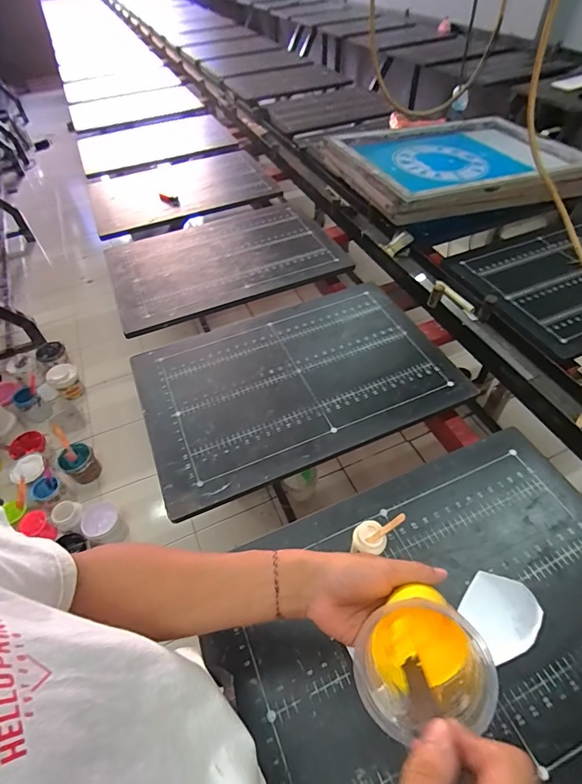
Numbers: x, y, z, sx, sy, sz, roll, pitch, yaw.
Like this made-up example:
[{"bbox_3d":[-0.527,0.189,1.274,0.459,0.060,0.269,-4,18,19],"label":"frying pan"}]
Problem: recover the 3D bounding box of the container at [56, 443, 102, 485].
[{"bbox_3d":[-0.824,0.284,1.592,0.142,0.145,0.124,30,58,25],"label":"container"}]

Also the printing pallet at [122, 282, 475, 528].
[{"bbox_3d":[0.004,-0.035,0.815,0.587,0.023,0.402,-21,54,-10],"label":"printing pallet"}]

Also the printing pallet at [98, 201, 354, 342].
[{"bbox_3d":[-0.191,-0.373,1.100,0.590,0.018,0.420,-20,54,-9],"label":"printing pallet"}]

